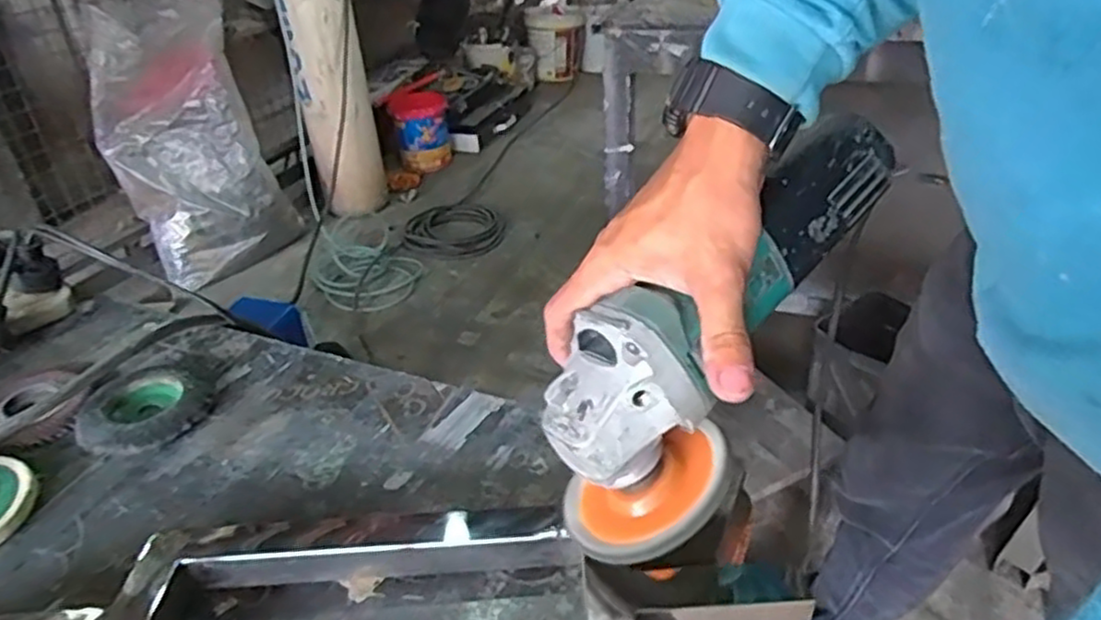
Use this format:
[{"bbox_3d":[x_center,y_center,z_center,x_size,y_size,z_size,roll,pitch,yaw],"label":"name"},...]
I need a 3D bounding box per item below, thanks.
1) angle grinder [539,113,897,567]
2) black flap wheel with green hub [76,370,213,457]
[{"bbox_3d":[0.088,0.001,0.388,0.088,0.085,0.272,30,79,42],"label":"angle grinder"},{"bbox_3d":[-0.300,0.072,0.548,0.082,0.014,0.084,-2,31,1],"label":"black flap wheel with green hub"}]

